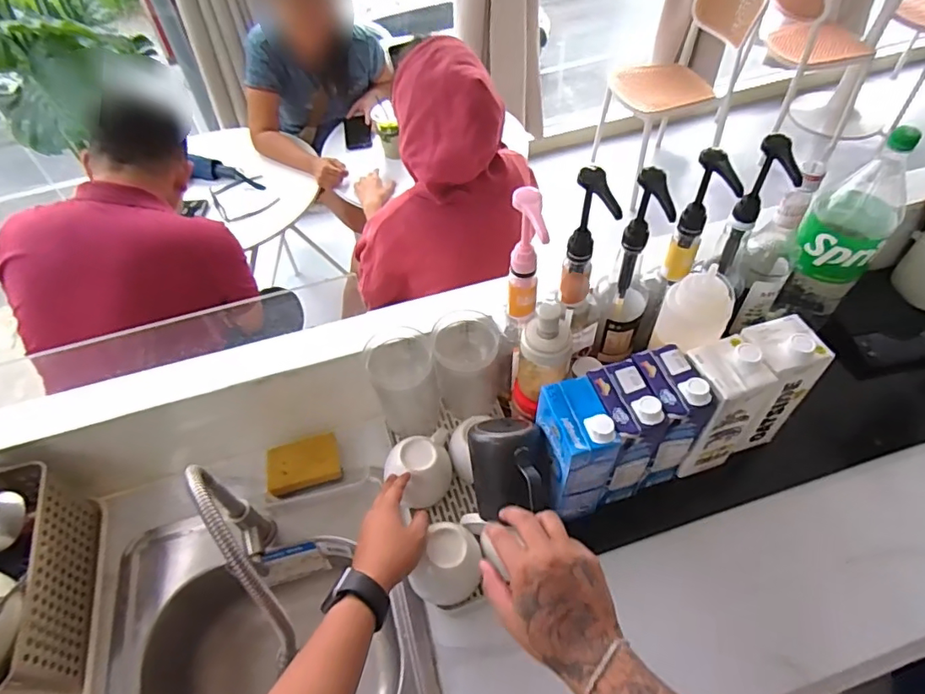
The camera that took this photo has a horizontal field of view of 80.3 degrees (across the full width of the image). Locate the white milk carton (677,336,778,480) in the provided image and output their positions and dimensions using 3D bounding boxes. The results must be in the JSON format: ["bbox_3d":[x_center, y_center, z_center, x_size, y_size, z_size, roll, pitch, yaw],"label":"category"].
[{"bbox_3d":[0.312,0.078,0.694,0.083,0.203,0.079,-17,53,-9],"label":"white milk carton"}]

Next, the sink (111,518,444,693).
[{"bbox_3d":[-0.231,0.403,0.719,0.394,0.146,0.350,-9,52,-3],"label":"sink"}]

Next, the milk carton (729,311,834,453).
[{"bbox_3d":[0.385,0.048,0.705,0.082,0.190,0.083,-17,53,-9],"label":"milk carton"}]

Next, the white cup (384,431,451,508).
[{"bbox_3d":[-0.051,0.162,0.740,0.095,0.061,0.085,-22,54,-13],"label":"white cup"}]

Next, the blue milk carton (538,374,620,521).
[{"bbox_3d":[0.133,0.127,0.669,0.063,0.177,0.100,-13,52,-6],"label":"blue milk carton"}]

